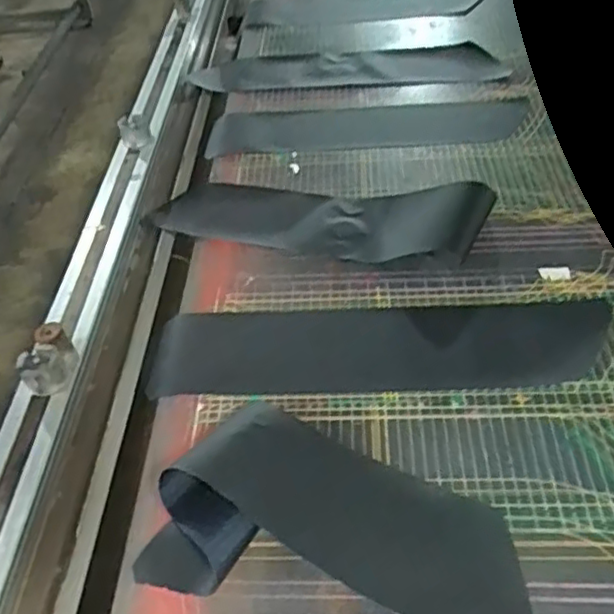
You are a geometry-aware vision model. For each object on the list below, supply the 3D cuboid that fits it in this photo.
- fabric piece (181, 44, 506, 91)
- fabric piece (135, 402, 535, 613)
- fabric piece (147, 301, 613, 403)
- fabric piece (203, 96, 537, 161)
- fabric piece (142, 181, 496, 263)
[{"bbox_3d":[0.055,-0.338,0.936,0.422,0.028,0.094,-4,46,2],"label":"fabric piece"},{"bbox_3d":[0.028,0.157,0.493,0.280,0.048,0.154,9,48,14],"label":"fabric piece"},{"bbox_3d":[0.065,0.040,0.618,0.418,0.010,0.102,-2,46,4],"label":"fabric piece"},{"bbox_3d":[0.077,-0.233,0.843,0.398,0.013,0.099,-3,46,2],"label":"fabric piece"},{"bbox_3d":[0.008,-0.106,0.724,0.370,0.037,0.108,6,47,12],"label":"fabric piece"}]

